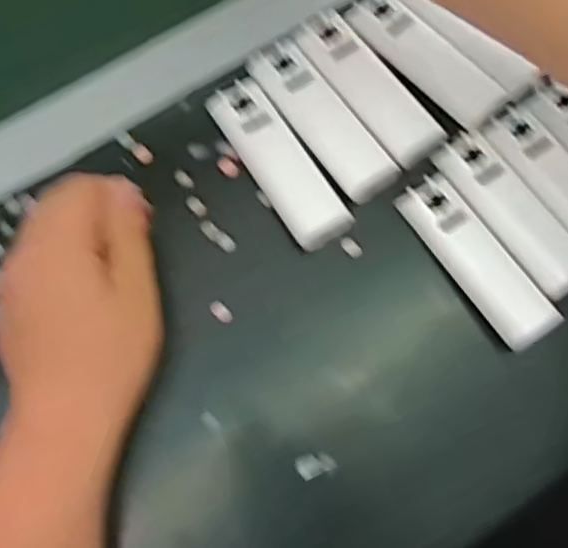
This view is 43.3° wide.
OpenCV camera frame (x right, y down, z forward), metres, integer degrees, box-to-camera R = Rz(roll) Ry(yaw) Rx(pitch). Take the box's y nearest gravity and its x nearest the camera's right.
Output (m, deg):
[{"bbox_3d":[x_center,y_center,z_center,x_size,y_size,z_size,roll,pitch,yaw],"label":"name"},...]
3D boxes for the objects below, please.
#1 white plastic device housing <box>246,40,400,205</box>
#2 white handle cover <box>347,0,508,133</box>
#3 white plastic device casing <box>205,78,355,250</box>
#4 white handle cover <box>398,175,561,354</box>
[{"bbox_3d":[0.022,-0.092,0.415,0.031,0.010,0.111,-35,79,-9],"label":"white plastic device housing"},{"bbox_3d":[0.084,-0.132,0.423,0.031,0.008,0.105,-42,80,-11],"label":"white handle cover"},{"bbox_3d":[-0.003,-0.065,0.411,0.033,0.006,0.109,-32,78,-9],"label":"white plastic device casing"},{"bbox_3d":[0.108,-0.009,0.399,0.034,0.010,0.107,-33,78,-9],"label":"white handle cover"}]

